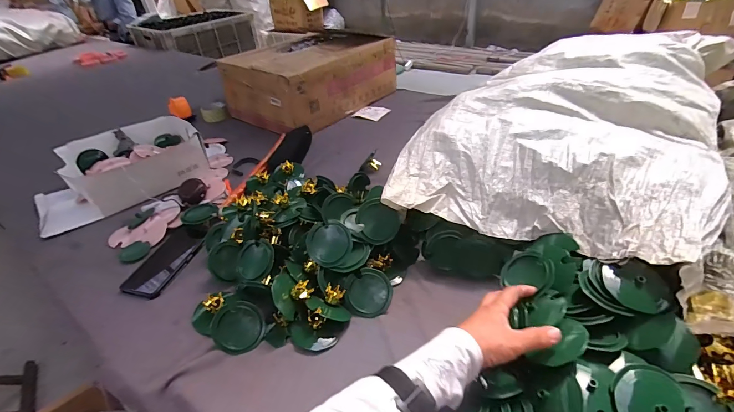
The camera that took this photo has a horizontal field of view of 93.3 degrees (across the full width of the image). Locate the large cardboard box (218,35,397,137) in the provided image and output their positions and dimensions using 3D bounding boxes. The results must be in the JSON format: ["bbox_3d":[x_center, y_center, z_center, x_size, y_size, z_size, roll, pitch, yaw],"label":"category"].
[{"bbox_3d":[-0.193,-0.461,1.246,0.389,0.204,0.520,23,45,32],"label":"large cardboard box"}]

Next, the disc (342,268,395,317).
[{"bbox_3d":[0.002,0.137,0.545,0.073,0.013,0.073,0,70,1],"label":"disc"}]

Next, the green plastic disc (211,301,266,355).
[{"bbox_3d":[-0.192,0.180,0.517,0.073,0.012,0.074,3,60,-6],"label":"green plastic disc"}]

